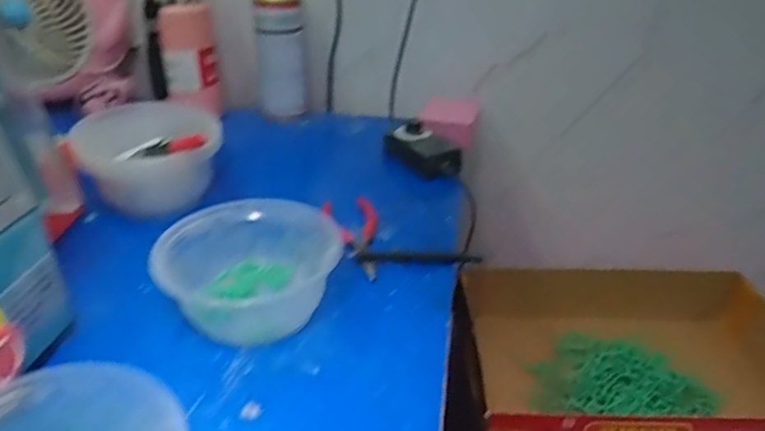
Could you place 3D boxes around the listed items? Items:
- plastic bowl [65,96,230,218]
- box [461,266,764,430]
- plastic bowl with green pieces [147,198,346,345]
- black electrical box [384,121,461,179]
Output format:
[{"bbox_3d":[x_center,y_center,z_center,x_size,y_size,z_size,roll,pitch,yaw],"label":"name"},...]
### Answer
[{"bbox_3d":[-0.235,-0.061,0.611,0.137,0.085,0.134,1,30,-1],"label":"plastic bowl"},{"bbox_3d":[0.329,0.186,0.762,0.433,0.095,0.272,2,30,0],"label":"box"},{"bbox_3d":[-0.105,0.042,0.468,0.115,0.061,0.126,16,33,24],"label":"plastic bowl with green pieces"},{"bbox_3d":[0.047,-0.077,0.695,0.049,0.037,0.098,-16,34,-28],"label":"black electrical box"}]

